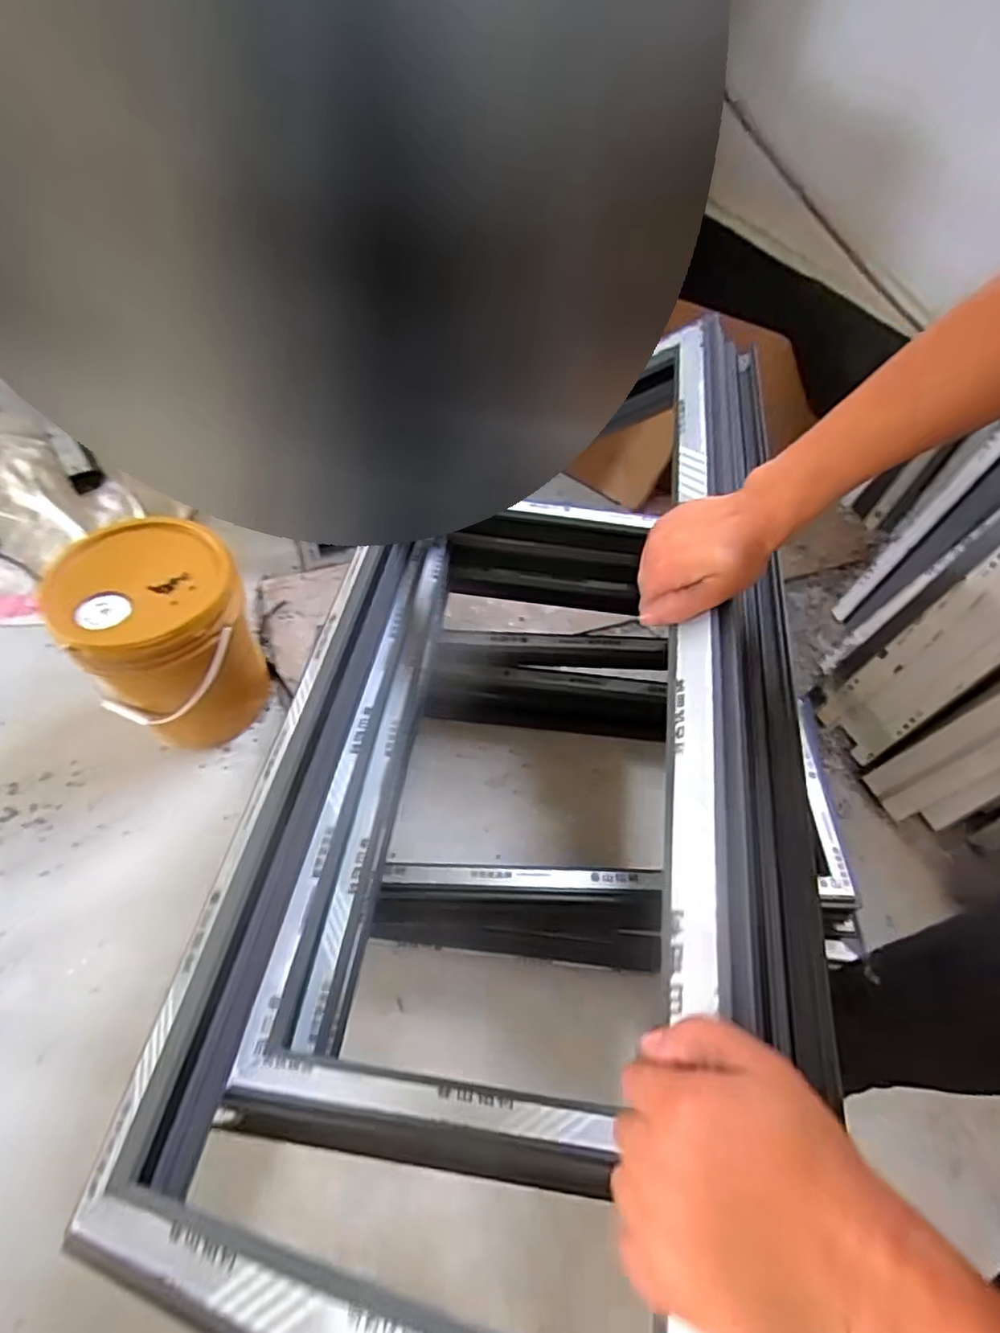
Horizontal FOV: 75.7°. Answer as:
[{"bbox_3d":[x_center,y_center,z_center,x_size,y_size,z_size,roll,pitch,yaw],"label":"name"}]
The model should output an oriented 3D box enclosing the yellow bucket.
[{"bbox_3d":[-0.629,-0.047,1.251,0.286,0.383,0.298,2,55,-3],"label":"yellow bucket"}]

